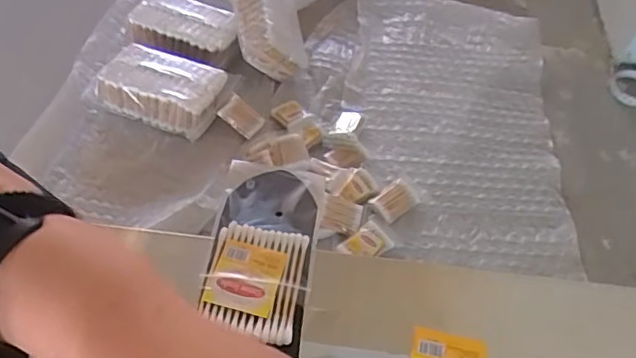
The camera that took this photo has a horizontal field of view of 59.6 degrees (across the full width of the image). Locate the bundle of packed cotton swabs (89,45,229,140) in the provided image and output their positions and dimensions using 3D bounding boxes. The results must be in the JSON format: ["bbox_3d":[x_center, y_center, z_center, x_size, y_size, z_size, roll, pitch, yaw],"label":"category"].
[{"bbox_3d":[-0.282,-0.159,1.017,0.222,0.083,0.128,19,55,12],"label":"bundle of packed cotton swabs"}]

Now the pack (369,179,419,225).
[{"bbox_3d":[0.131,0.036,0.929,0.080,0.015,0.055,-33,61,-24],"label":"pack"}]

